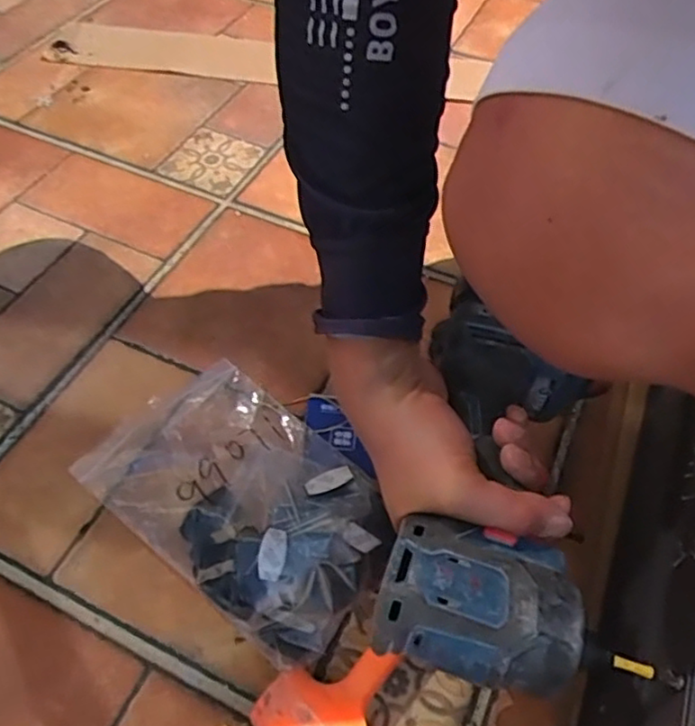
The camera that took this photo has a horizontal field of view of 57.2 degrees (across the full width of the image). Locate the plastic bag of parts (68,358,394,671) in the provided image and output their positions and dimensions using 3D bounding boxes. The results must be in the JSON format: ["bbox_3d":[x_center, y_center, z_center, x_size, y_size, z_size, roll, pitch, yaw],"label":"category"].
[{"bbox_3d":[-0.070,0.093,0.463,0.214,0.030,0.144,34,60,21],"label":"plastic bag of parts"}]

